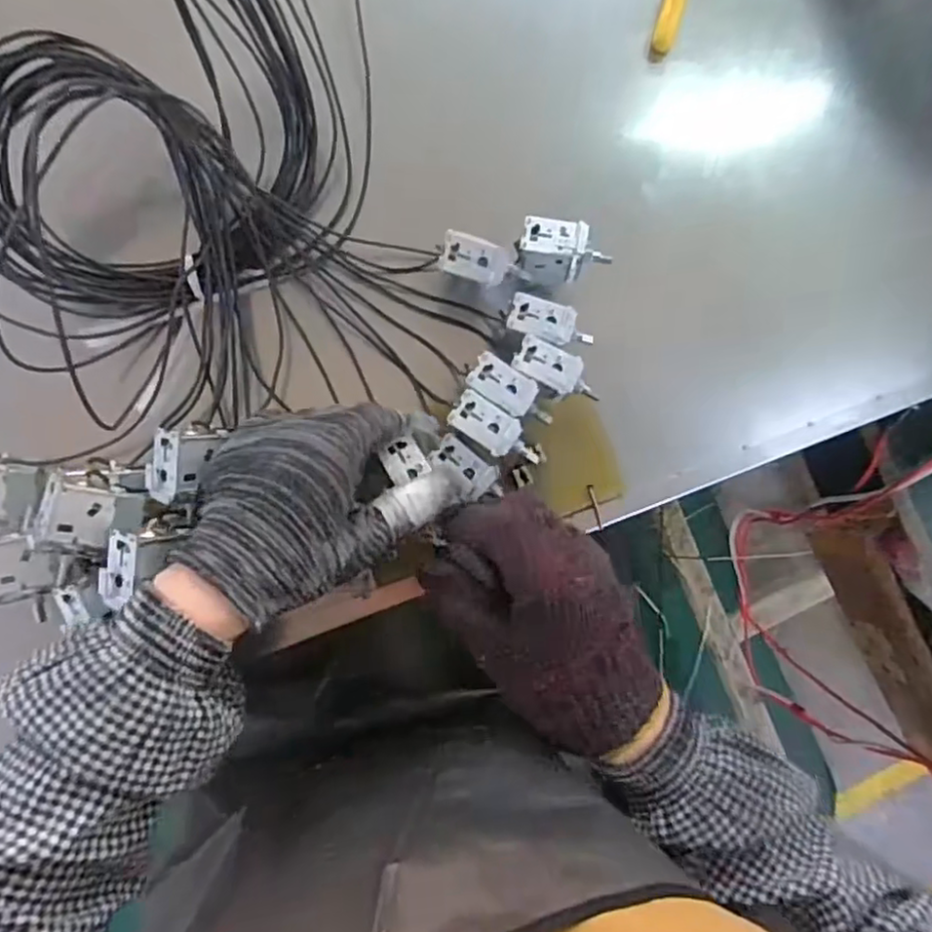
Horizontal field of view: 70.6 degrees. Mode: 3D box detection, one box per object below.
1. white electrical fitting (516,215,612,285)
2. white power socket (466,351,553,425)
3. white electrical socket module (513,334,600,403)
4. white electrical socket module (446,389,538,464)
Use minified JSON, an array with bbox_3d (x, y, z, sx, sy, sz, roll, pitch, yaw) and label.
[{"bbox_3d":[0.059,-0.130,0.405,0.055,0.036,0.029,14,85,-6],"label":"white electrical fitting"},{"bbox_3d":[0.027,-0.042,0.383,0.054,0.015,0.023,34,83,-4],"label":"white power socket"},{"bbox_3d":[0.054,-0.054,0.389,0.054,0.018,0.027,36,83,-4],"label":"white electrical socket module"},{"bbox_3d":[0.018,-0.019,0.372,0.056,0.019,0.024,35,83,-4],"label":"white electrical socket module"}]

